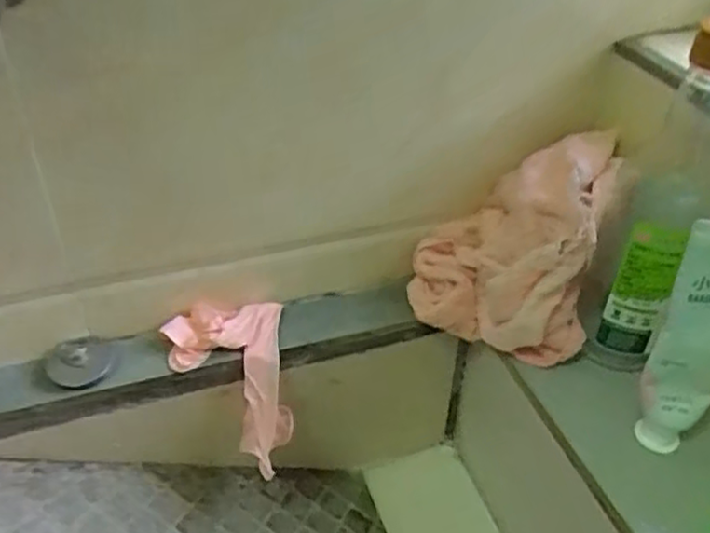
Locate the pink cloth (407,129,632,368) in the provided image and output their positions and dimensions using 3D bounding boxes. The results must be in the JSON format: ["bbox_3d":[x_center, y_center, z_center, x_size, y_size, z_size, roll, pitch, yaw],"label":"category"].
[{"bbox_3d":[0.111,-0.018,0.504,0.126,0.136,0.102,10,40,10],"label":"pink cloth"}]

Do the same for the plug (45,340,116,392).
[{"bbox_3d":[-0.191,0.067,0.481,0.043,0.017,0.035,-18,44,-23],"label":"plug"}]

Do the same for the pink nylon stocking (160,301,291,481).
[{"bbox_3d":[-0.090,0.091,0.511,0.084,0.093,0.097,-8,40,-12],"label":"pink nylon stocking"}]

